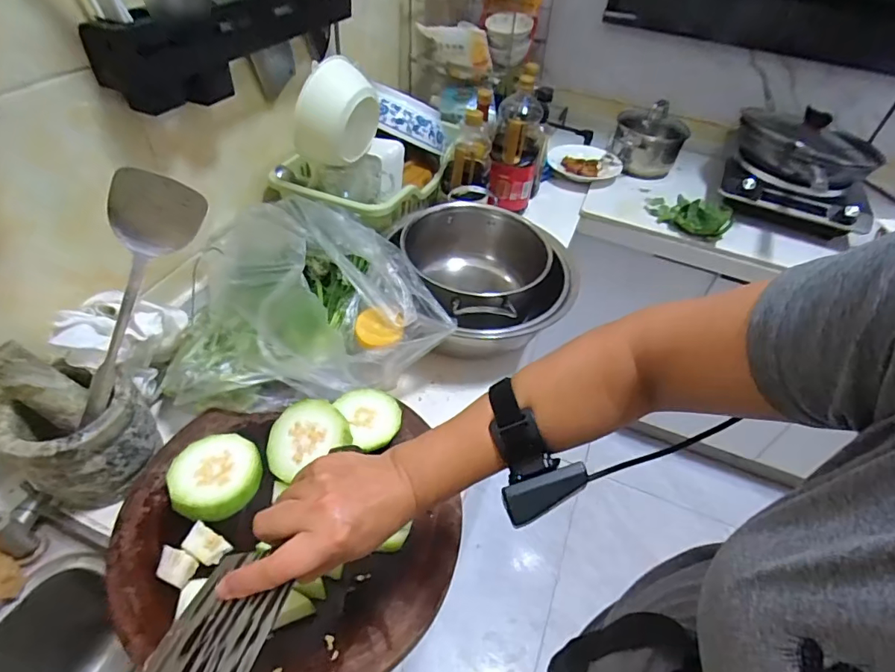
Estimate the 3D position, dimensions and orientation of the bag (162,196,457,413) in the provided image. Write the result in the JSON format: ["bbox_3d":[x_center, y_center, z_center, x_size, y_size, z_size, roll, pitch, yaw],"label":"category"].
[{"bbox_3d":[-0.216,-0.064,0.695,0.353,0.146,0.292,-21,51,-25],"label":"bag"}]

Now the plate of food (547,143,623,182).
[{"bbox_3d":[0.370,-0.475,1.339,0.181,0.033,0.179,4,45,-4],"label":"plate of food"}]

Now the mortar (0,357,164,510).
[{"bbox_3d":[-0.433,0.121,0.591,0.134,0.124,0.119,-8,47,-14],"label":"mortar"}]

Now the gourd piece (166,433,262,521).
[{"bbox_3d":[-0.272,0.164,0.579,0.097,0.023,0.096,4,45,-4],"label":"gourd piece"}]

